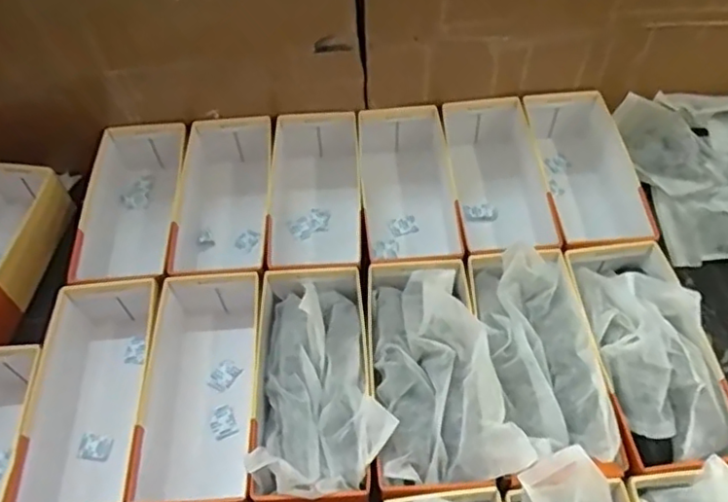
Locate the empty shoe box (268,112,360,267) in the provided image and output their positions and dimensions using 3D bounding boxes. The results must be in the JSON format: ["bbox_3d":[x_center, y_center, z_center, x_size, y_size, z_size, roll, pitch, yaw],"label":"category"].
[{"bbox_3d":[-0.073,-0.057,0.929,0.141,0.135,0.281,-3,56,0],"label":"empty shoe box"}]

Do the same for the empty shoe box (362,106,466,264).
[{"bbox_3d":[0.064,-0.076,0.914,0.135,0.101,0.285,-3,56,1],"label":"empty shoe box"}]

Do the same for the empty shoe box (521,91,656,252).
[{"bbox_3d":[0.327,-0.100,0.906,0.152,0.105,0.297,-2,56,1],"label":"empty shoe box"}]

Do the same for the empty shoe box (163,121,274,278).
[{"bbox_3d":[-0.203,-0.061,0.921,0.140,0.105,0.288,-5,56,-1],"label":"empty shoe box"}]

